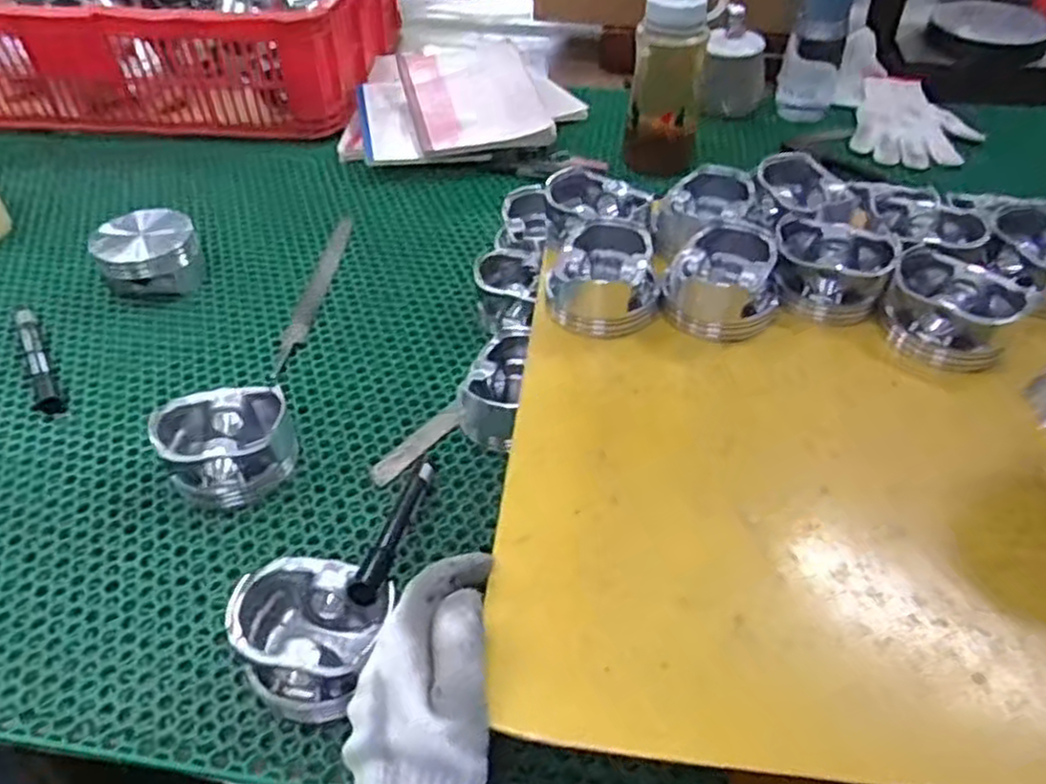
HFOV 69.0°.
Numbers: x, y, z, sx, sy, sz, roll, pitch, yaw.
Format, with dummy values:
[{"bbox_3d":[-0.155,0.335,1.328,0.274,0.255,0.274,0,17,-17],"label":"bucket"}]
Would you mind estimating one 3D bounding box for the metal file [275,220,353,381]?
[{"bbox_3d":[-0.190,-0.098,0.703,0.020,0.004,0.236,2,44,3],"label":"metal file"}]

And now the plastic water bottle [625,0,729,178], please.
[{"bbox_3d":[0.160,-0.325,0.808,0.088,0.181,0.069,5,44,7],"label":"plastic water bottle"}]

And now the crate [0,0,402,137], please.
[{"bbox_3d":[-0.518,-0.506,1.019,0.659,0.157,0.407,2,44,4],"label":"crate"}]

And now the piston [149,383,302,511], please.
[{"bbox_3d":[-0.205,0.036,0.532,0.089,0.045,0.074,-18,46,-17],"label":"piston"}]

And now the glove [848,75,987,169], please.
[{"bbox_3d":[0.472,-0.320,0.909,0.135,0.034,0.179,14,46,16],"label":"glove"}]

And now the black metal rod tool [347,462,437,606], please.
[{"bbox_3d":[-0.078,0.079,0.471,0.019,0.021,0.152,4,20,6],"label":"black metal rod tool"}]

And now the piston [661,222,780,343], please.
[{"bbox_3d":[0.150,-0.083,0.565,0.077,0.054,0.077,0,43,0],"label":"piston"}]

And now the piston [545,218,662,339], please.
[{"bbox_3d":[0.063,-0.091,0.574,0.080,0.050,0.089,6,43,6],"label":"piston"}]

